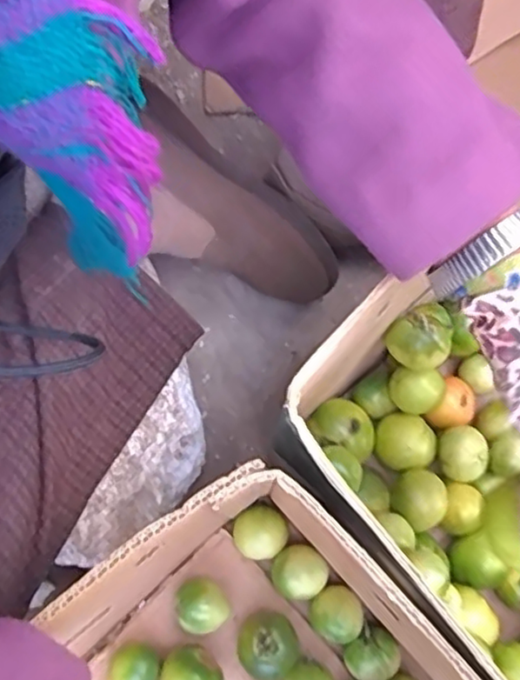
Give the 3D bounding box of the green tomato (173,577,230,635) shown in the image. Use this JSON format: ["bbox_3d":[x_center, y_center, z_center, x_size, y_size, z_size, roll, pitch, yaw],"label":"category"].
[{"bbox_3d":[-0.043,0.190,0.465,0.034,0.032,0.036,0,73,-1],"label":"green tomato"}]

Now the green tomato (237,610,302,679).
[{"bbox_3d":[0.006,0.215,0.455,0.041,0.037,0.043,0,73,-1],"label":"green tomato"}]

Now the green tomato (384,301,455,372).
[{"bbox_3d":[0.114,0.002,0.460,0.043,0.040,0.041,0,73,-1],"label":"green tomato"}]

